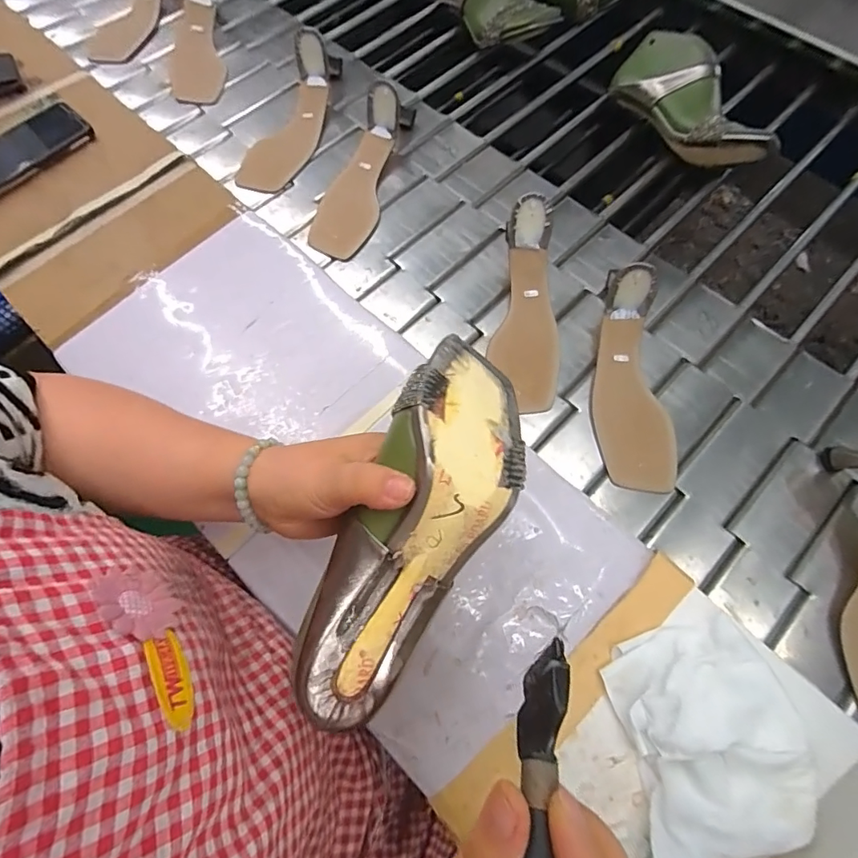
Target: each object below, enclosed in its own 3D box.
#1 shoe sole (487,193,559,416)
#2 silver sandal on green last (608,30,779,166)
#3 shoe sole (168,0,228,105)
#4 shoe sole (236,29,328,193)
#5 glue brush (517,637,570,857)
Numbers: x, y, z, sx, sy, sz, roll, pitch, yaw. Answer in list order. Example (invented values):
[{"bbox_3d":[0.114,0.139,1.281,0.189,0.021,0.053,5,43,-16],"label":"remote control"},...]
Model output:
[{"bbox_3d":[0.101,-0.125,0.495,0.066,0.045,0.217,0,86,0],"label":"shoe sole"},{"bbox_3d":[0.328,-0.403,0.594,0.094,0.075,0.224,-30,72,-12],"label":"silver sandal on green last"},{"bbox_3d":[-0.337,-0.558,0.662,0.087,0.086,0.215,-4,69,-2],"label":"shoe sole"},{"bbox_3d":[-0.180,-0.402,0.601,0.080,0.074,0.212,14,69,5],"label":"shoe sole"},{"bbox_3d":[0.038,0.144,0.159,0.014,0.019,0.137,12,46,4],"label":"glue brush"}]

